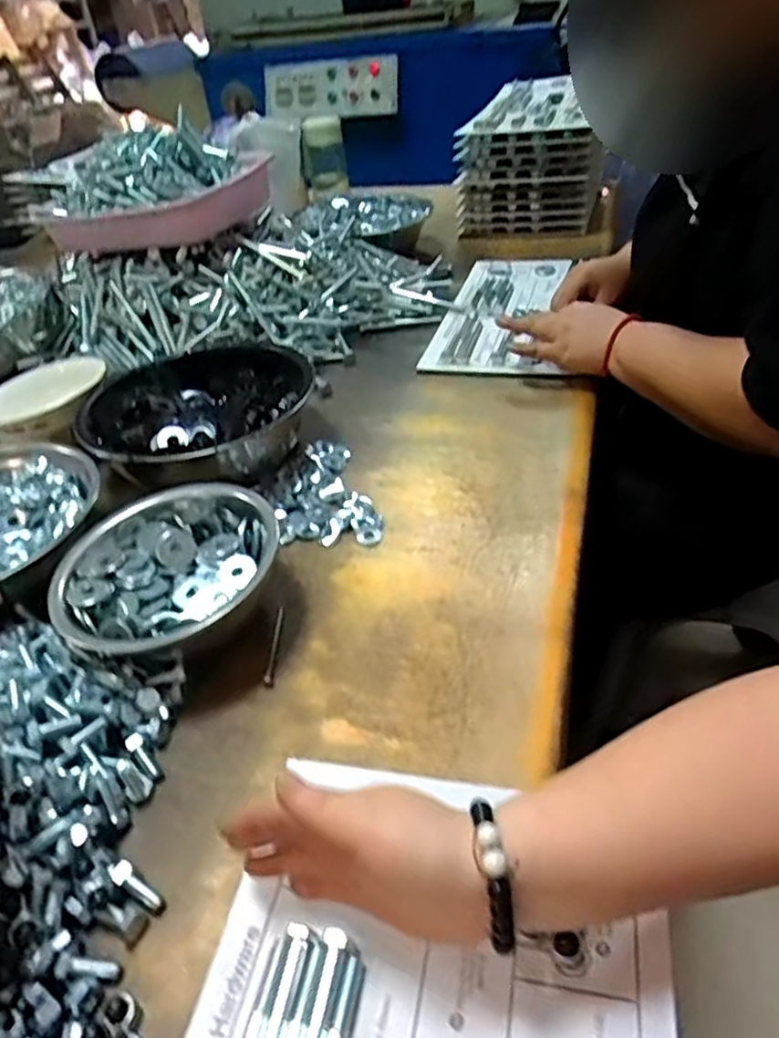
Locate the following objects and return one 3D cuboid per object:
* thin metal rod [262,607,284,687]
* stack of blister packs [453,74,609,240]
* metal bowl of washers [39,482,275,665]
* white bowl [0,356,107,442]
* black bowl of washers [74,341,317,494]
[{"bbox_3d":[-0.090,0.097,0.534,0.009,0.006,0.074,-5,39,3],"label":"thin metal rod"},{"bbox_3d":[0.266,-0.674,1.264,0.224,0.174,0.311,5,41,15],"label":"stack of blister packs"},{"bbox_3d":[-0.178,0.046,0.543,0.156,0.061,0.168,-4,39,4],"label":"metal bowl of washers"},{"bbox_3d":[-0.379,-0.128,0.768,0.128,0.043,0.128,-4,39,4],"label":"white bowl"},{"bbox_3d":[-0.199,-0.108,0.729,0.227,0.058,0.222,-4,39,4],"label":"black bowl of washers"}]

